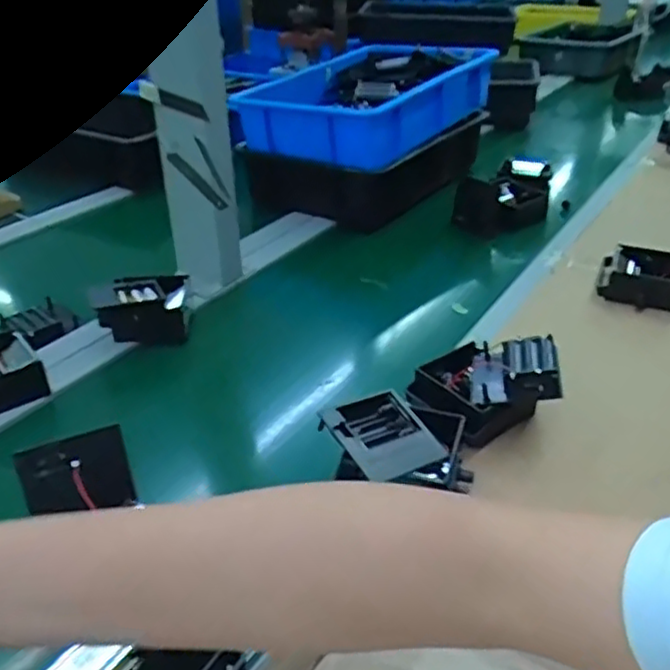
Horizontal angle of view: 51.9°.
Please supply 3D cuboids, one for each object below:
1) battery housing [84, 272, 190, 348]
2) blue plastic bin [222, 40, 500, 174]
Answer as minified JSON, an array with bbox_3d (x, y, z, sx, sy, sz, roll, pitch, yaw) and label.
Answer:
[{"bbox_3d":[-0.219,-0.033,0.791,0.108,0.054,0.089,-8,32,-12],"label":"battery housing"},{"bbox_3d":[0.051,-0.396,1.152,0.285,0.118,0.398,18,36,28],"label":"blue plastic bin"}]

